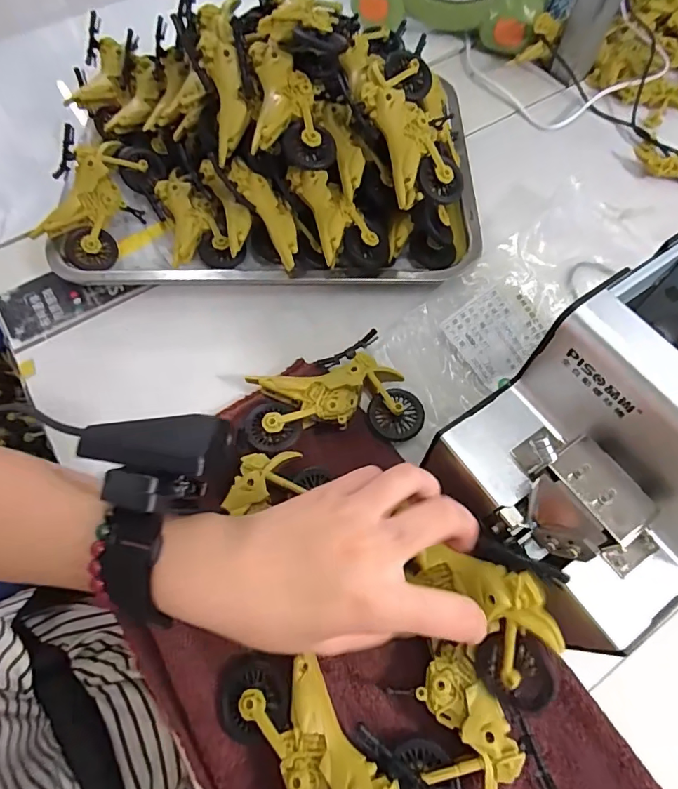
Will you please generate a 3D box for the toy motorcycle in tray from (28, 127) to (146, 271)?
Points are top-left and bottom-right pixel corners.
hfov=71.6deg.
[{"bbox_3d":[-0.204,-0.162,0.395,0.066,0.051,0.113,11,66,6],"label":"toy motorcycle in tray"}]

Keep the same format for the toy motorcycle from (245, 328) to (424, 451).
[{"bbox_3d":[-0.005,0.009,0.324,0.111,0.025,0.080,-23,67,-9],"label":"toy motorcycle"}]

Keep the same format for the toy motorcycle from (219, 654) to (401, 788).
[{"bbox_3d":[-0.011,0.186,0.234,0.066,0.026,0.118,-28,68,-11],"label":"toy motorcycle"}]

